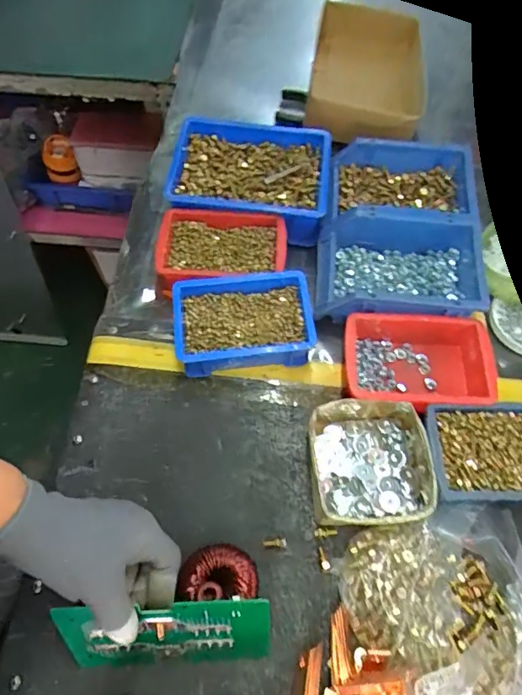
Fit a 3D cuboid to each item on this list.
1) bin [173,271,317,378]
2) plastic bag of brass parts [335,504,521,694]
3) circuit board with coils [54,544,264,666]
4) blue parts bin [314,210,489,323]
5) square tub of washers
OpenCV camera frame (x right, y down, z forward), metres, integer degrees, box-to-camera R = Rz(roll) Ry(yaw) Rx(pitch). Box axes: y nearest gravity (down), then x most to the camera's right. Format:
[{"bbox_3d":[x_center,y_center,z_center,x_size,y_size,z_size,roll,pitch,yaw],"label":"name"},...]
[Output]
[{"bbox_3d":[-0.019,-0.027,0.535,0.148,0.053,0.099,-9,62,-4],"label":"bin"},{"bbox_3d":[0.159,0.224,0.412,0.168,0.047,0.165,-3,62,-1],"label":"plastic bag of brass parts"},{"bbox_3d":[-0.079,0.214,0.410,0.168,0.103,0.074,-3,36,-1],"label":"circuit board with coils"},{"bbox_3d":[0.161,-0.089,0.557,0.186,0.066,0.133,6,62,4],"label":"blue parts bin"},{"bbox_3d":[0.107,0.114,0.471,0.118,0.041,0.118,-1,62,0],"label":"square tub of washers"}]

